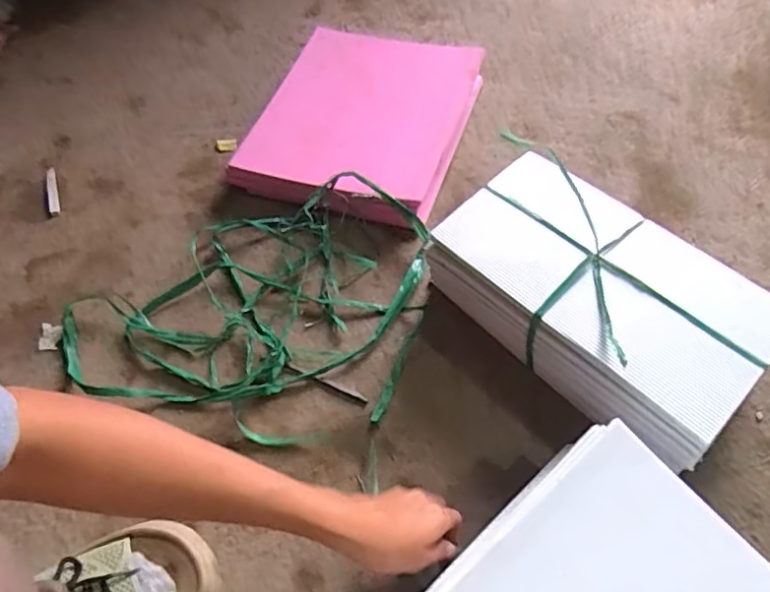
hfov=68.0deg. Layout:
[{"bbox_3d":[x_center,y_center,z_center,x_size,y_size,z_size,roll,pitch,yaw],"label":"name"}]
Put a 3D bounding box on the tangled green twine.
[{"bbox_3d":[-0.144,-0.002,0.623,0.366,0.049,0.294,14,63,12],"label":"tangled green twine"}]

